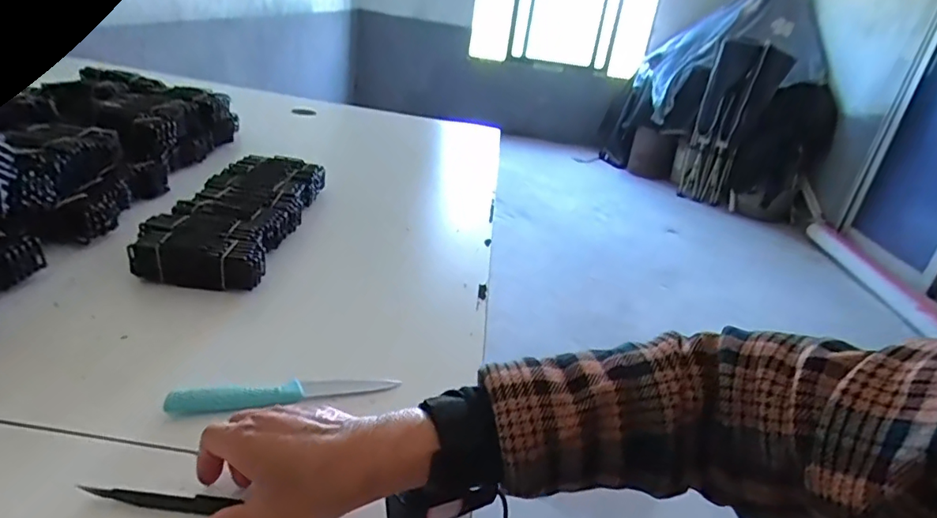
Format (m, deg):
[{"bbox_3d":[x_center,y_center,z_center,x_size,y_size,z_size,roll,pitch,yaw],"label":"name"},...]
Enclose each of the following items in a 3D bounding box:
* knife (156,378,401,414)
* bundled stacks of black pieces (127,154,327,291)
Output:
[{"bbox_3d":[-0.147,0.108,0.446,0.180,0.015,0.022,-4,28,-24],"label":"knife"},{"bbox_3d":[-0.293,-0.062,0.712,0.137,0.053,0.335,6,25,-4],"label":"bundled stacks of black pieces"}]

